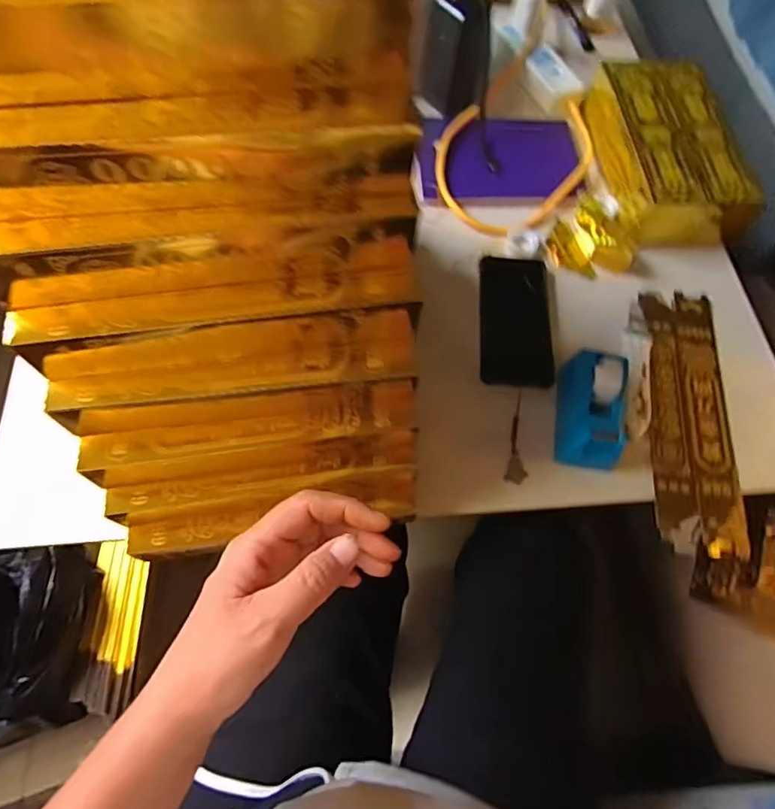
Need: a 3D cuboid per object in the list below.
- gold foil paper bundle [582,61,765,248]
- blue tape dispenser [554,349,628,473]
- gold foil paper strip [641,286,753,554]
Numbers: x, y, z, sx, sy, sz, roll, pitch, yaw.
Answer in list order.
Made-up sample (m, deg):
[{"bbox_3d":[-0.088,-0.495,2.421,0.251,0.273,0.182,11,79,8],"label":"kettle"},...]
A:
[{"bbox_3d":[0.347,-0.323,0.665,0.138,0.065,0.249,-2,65,-3],"label":"gold foil paper bundle"},{"bbox_3d":[0.200,0.005,0.504,0.058,0.057,0.114,10,65,2],"label":"blue tape dispenser"},{"bbox_3d":[0.310,0.008,0.544,0.088,0.010,0.284,7,65,-1],"label":"gold foil paper strip"}]

